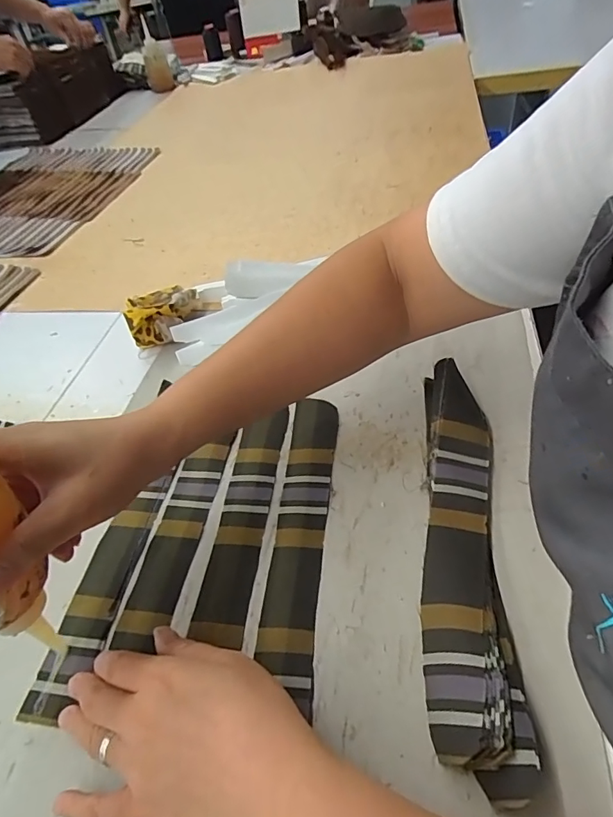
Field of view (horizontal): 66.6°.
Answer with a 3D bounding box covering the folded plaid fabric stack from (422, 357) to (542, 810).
[{"bbox_3d":[0.098,0.076,0.296,0.046,0.035,0.260,2,47,12],"label":"folded plaid fabric stack"}]

